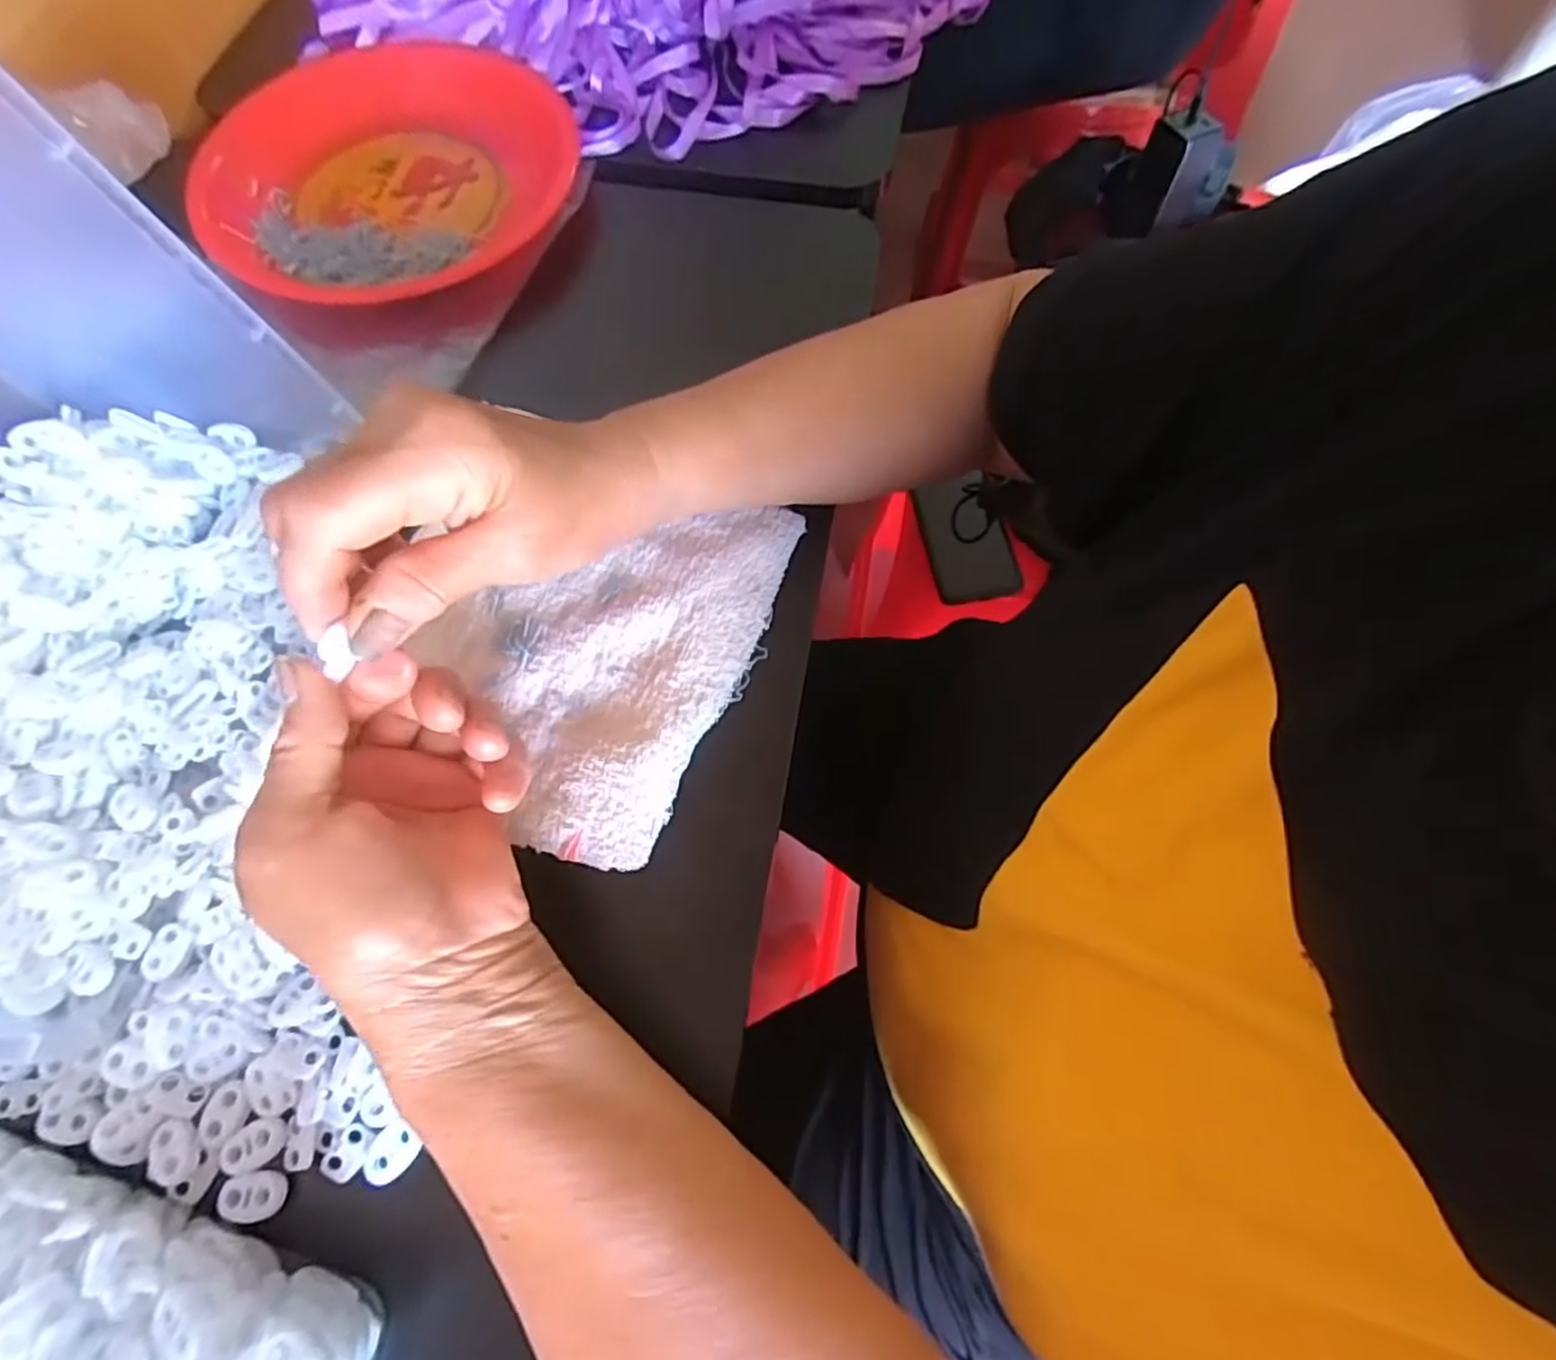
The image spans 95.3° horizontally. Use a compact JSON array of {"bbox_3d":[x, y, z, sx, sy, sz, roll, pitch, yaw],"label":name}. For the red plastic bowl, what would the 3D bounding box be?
[{"bbox_3d":[-0.262,-0.328,0.455,0.234,0.063,0.234,0,68,0],"label":"red plastic bowl"}]

